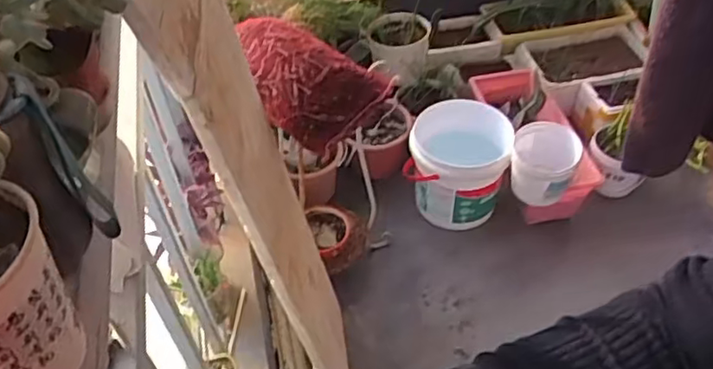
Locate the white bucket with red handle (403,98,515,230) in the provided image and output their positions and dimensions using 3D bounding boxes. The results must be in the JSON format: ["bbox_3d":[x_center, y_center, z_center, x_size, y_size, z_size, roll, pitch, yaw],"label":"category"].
[{"bbox_3d":[0.279,-0.061,1.708,0.251,0.257,0.251,-2,46,2],"label":"white bucket with red handle"}]

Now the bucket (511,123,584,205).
[{"bbox_3d":[0.452,-0.050,1.522,0.150,0.142,0.141,-2,46,2],"label":"bucket"}]

